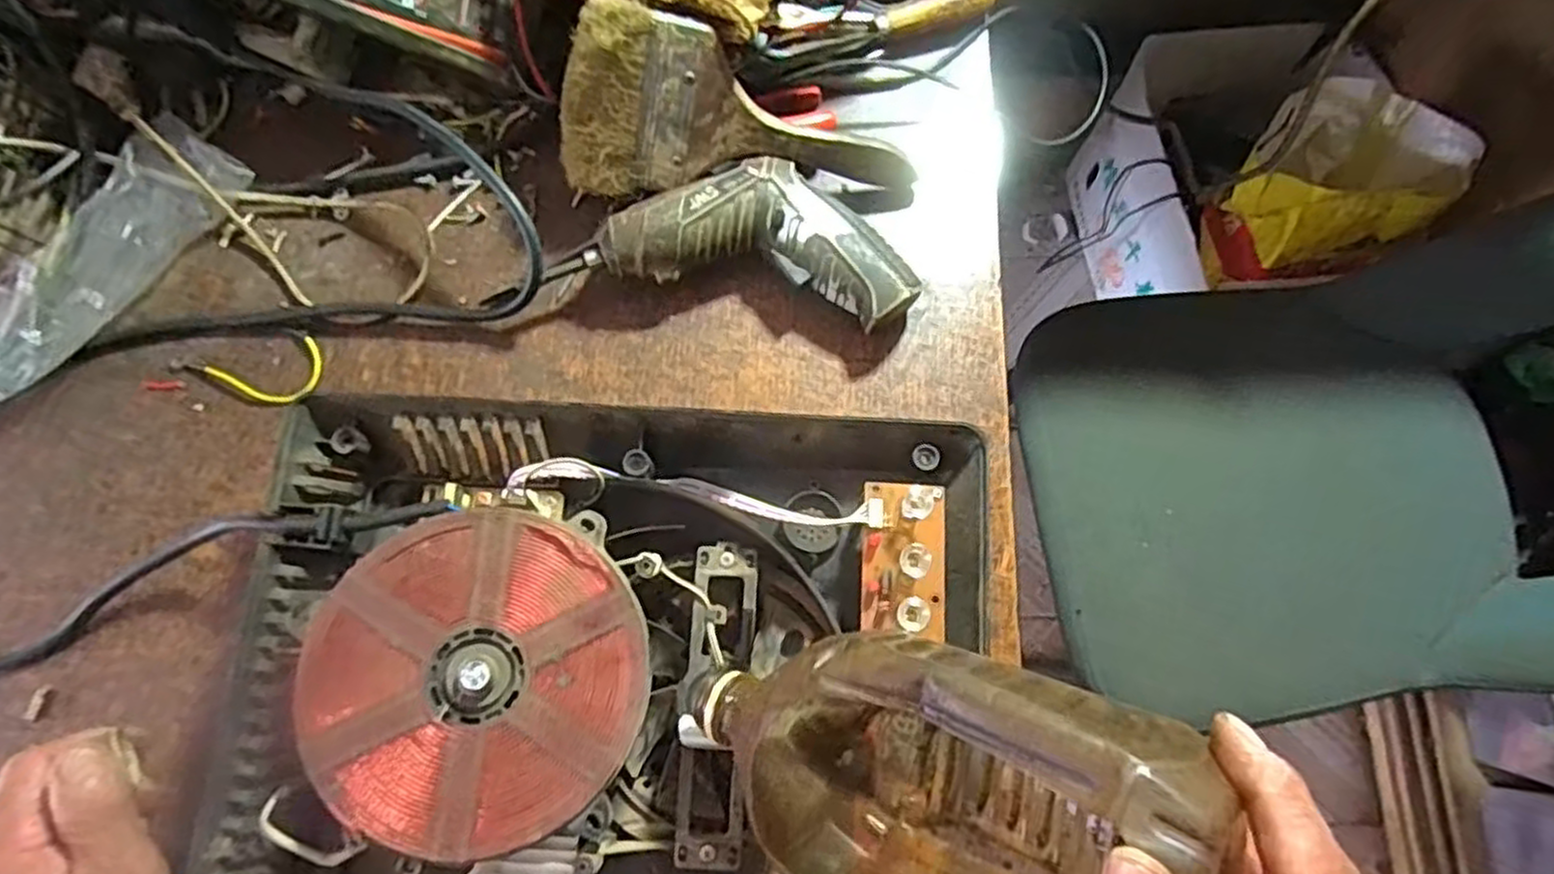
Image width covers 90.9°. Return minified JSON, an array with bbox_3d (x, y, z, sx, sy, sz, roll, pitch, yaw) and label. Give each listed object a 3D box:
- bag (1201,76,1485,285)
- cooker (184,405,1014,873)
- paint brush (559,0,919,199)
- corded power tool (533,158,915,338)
[{"bbox_3d":[0.628,-0.278,0.904,0.167,0.230,0.187,-34,80,-6],"label":"bag"},{"bbox_3d":[-0.075,0.129,0.366,0.350,0.053,0.278,2,79,1],"label":"cooker"},{"bbox_3d":[-0.024,-0.173,0.430,0.185,0.098,0.026,7,37,-15],"label":"paint brush"},{"bbox_3d":[-0.019,-0.113,0.433,0.196,0.040,0.084,10,79,3],"label":"corded power tool"}]

